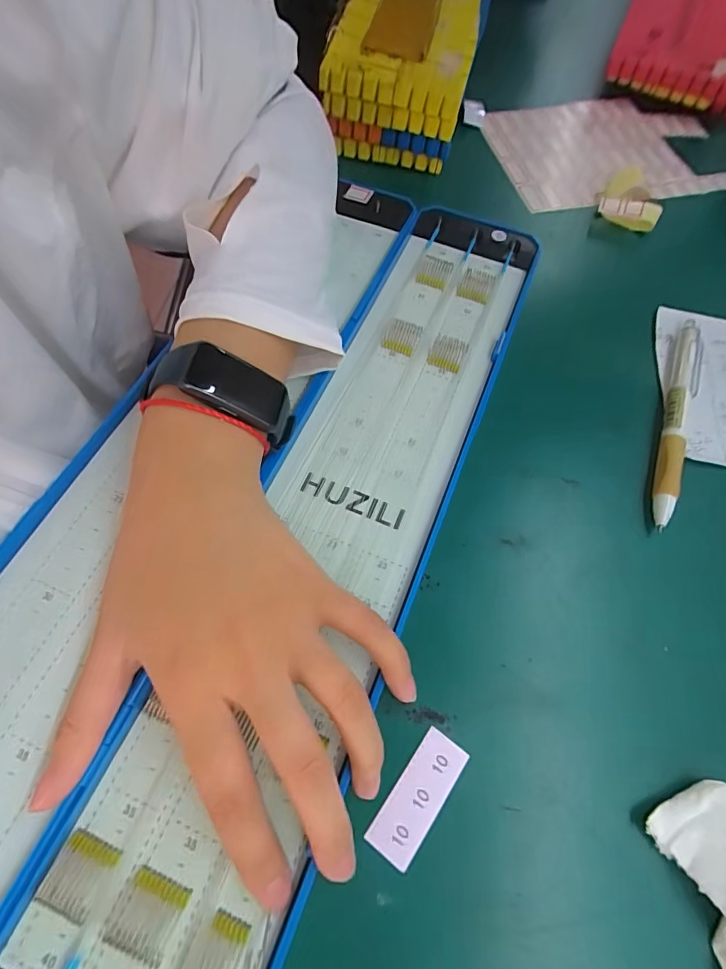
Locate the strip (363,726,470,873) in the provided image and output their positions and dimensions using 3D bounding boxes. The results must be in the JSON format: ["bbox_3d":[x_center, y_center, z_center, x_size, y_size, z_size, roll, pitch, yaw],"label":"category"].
[{"bbox_3d":[0.022,0.120,0.172,0.019,0.004,0.046,34,69,16],"label":"strip"}]

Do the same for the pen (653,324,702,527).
[{"bbox_3d":[0.175,-0.038,0.246,0.015,0.011,0.139,21,66,10],"label":"pen"}]

